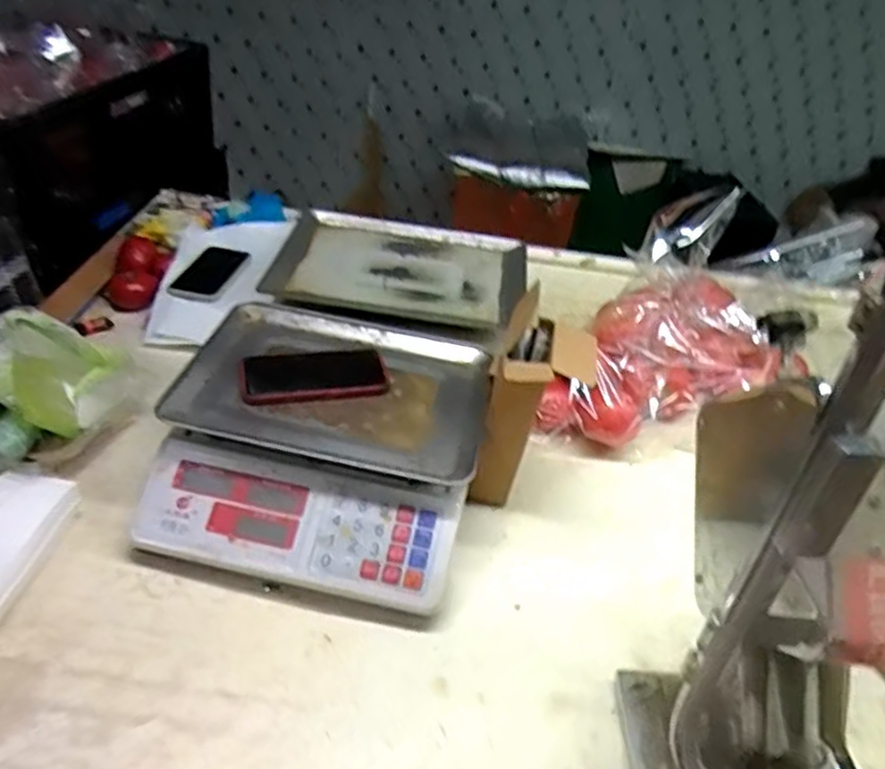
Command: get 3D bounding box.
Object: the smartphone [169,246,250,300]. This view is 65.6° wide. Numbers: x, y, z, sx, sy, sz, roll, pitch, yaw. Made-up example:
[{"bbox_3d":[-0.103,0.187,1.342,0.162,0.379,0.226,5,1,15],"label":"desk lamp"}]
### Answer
[{"bbox_3d":[-0.356,-0.170,1.053,0.077,0.010,0.147,22,46,0],"label":"smartphone"}]

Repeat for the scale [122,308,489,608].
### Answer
[{"bbox_3d":[-0.127,0.069,0.777,0.327,0.124,0.334,9,38,2],"label":"scale"}]

